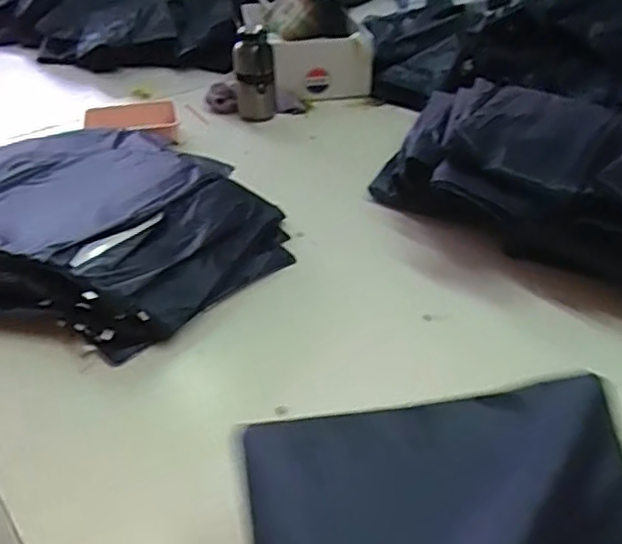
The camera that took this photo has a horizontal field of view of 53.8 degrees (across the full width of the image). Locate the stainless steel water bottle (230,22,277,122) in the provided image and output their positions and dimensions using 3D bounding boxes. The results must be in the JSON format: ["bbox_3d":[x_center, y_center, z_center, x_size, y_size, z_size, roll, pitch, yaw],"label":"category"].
[{"bbox_3d":[-0.105,-0.371,1.161,0.077,0.169,0.074,-6,30,-9],"label":"stainless steel water bottle"}]

